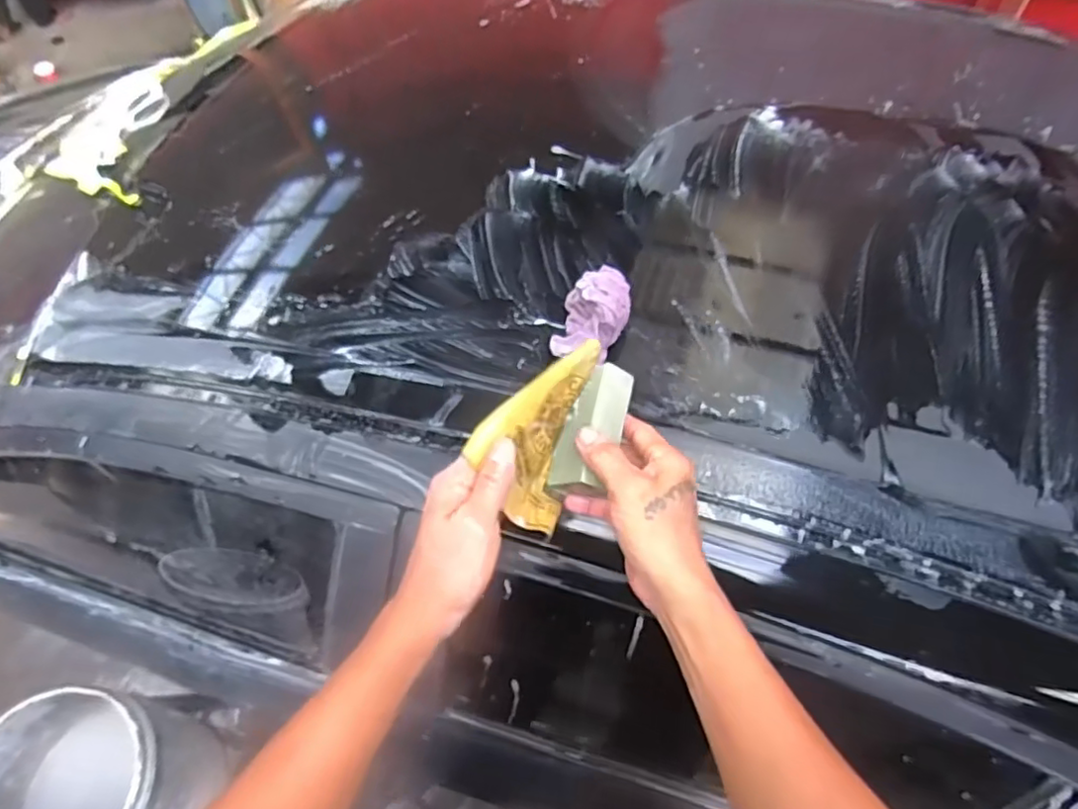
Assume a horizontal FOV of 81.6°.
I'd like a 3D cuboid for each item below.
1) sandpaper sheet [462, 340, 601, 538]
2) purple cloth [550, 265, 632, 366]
[{"bbox_3d":[0.015,0.023,0.467,0.034,0.098,0.132,22,57,40],"label":"sandpaper sheet"},{"bbox_3d":[0.059,-0.099,0.682,0.072,0.072,0.087,19,63,12],"label":"purple cloth"}]

